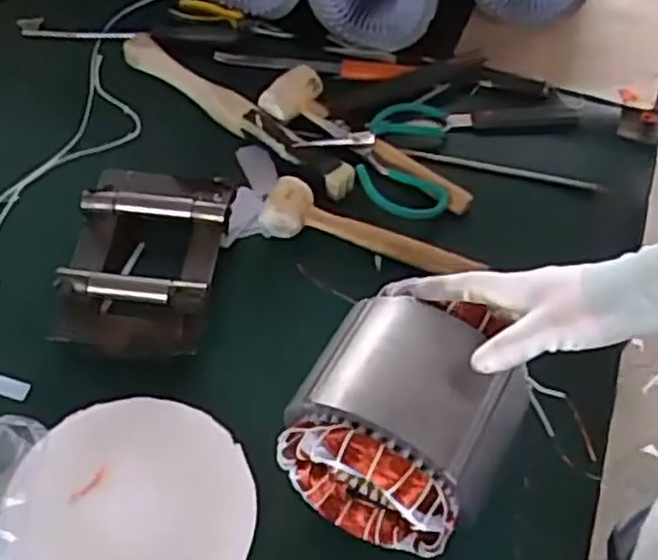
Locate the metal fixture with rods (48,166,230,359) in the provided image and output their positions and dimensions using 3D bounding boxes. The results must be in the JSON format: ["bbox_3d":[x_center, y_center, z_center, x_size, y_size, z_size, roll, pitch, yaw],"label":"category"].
[{"bbox_3d":[-0.173,-0.023,0.720,0.133,0.055,0.203,7,57,1],"label":"metal fixture with rods"}]

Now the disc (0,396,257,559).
[{"bbox_3d":[-0.156,0.186,0.601,0.185,0.022,0.188,2,57,-3],"label":"disc"}]

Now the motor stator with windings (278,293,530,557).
[{"bbox_3d":[0.059,0.108,0.576,0.147,0.135,0.147,26,59,15],"label":"motor stator with windings"}]

